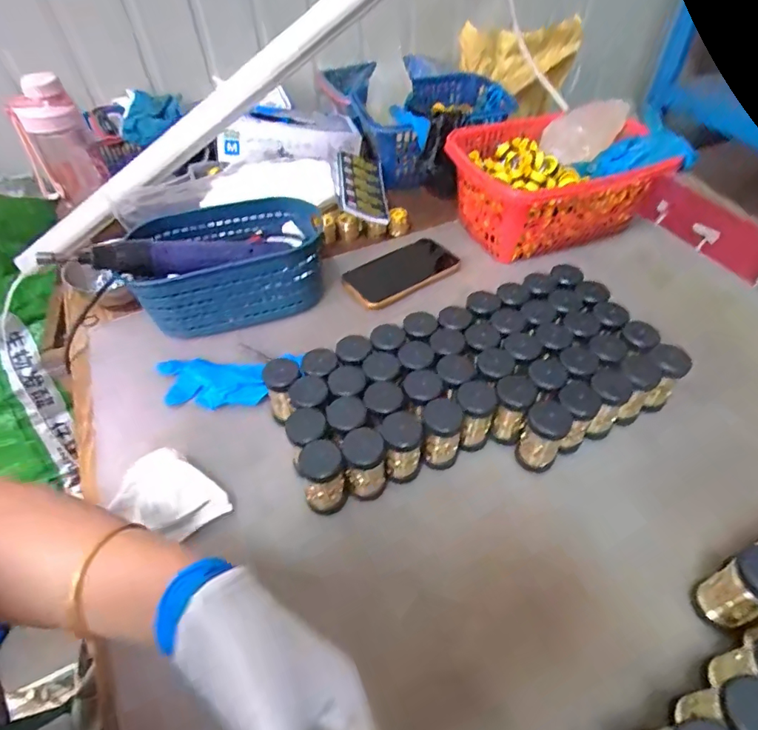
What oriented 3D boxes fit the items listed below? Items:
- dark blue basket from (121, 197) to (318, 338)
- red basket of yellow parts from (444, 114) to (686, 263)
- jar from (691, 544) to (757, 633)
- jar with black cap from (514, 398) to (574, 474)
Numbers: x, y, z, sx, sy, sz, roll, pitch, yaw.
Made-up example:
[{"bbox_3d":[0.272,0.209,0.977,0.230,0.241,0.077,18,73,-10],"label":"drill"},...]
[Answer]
[{"bbox_3d":[-0.168,-0.126,0.570,0.213,0.089,0.142,-16,51,-11],"label":"dark blue basket"},{"bbox_3d":[0.242,-0.251,0.647,0.268,0.104,0.173,-14,50,-10],"label":"red basket of yellow parts"},{"bbox_3d":[0.247,0.155,0.320,0.039,0.070,0.034,-21,52,-16],"label":"jar"},{"bbox_3d":[0.144,0.065,0.414,0.036,0.069,0.041,18,52,17],"label":"jar with black cap"}]

